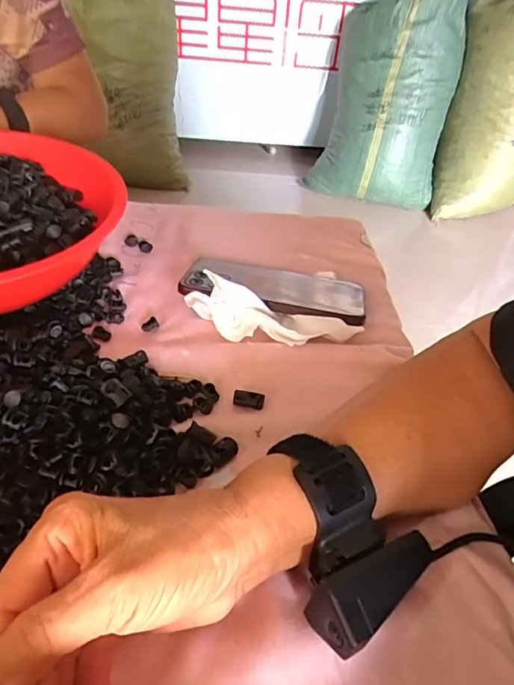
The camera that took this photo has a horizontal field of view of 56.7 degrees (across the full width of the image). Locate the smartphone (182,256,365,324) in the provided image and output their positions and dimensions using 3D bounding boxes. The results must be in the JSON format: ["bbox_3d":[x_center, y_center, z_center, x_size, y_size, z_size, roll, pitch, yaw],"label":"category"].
[{"bbox_3d":[0.015,-0.050,0.428,0.163,0.012,0.082,10,32,3],"label":"smartphone"}]

